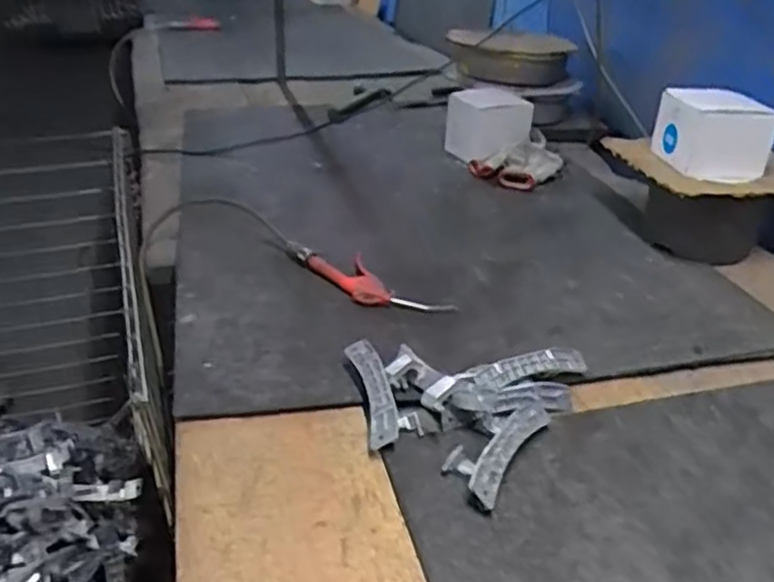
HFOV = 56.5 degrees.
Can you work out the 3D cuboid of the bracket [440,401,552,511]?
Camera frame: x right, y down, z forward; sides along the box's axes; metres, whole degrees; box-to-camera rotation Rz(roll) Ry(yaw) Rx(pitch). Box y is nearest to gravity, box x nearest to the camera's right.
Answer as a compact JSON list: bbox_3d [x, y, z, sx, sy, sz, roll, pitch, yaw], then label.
[{"bbox_3d":[0.111,0.152,0.734,0.061,0.028,0.157,18,33,26],"label":"bracket"}]

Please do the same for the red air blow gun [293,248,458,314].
[{"bbox_3d":[-0.024,-0.017,1.009,0.236,0.032,0.080,24,36,33],"label":"red air blow gun"}]

